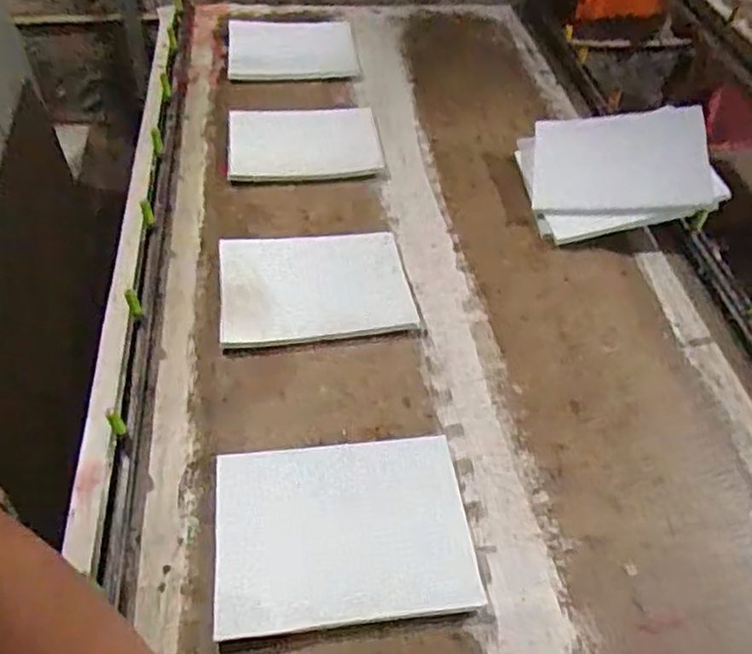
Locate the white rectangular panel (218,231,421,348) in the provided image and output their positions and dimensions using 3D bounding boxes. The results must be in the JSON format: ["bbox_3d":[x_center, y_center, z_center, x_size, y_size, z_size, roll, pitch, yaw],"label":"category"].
[{"bbox_3d":[-0.090,-0.067,0.997,0.273,0.013,0.212,-5,53,-11],"label":"white rectangular panel"}]

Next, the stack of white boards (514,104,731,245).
[{"bbox_3d":[0.393,-0.271,1.115,0.292,0.035,0.249,-15,63,14],"label":"stack of white boards"}]

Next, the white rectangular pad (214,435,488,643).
[{"bbox_3d":[-0.037,0.223,0.746,0.272,0.016,0.210,-5,48,-7],"label":"white rectangular pad"}]

